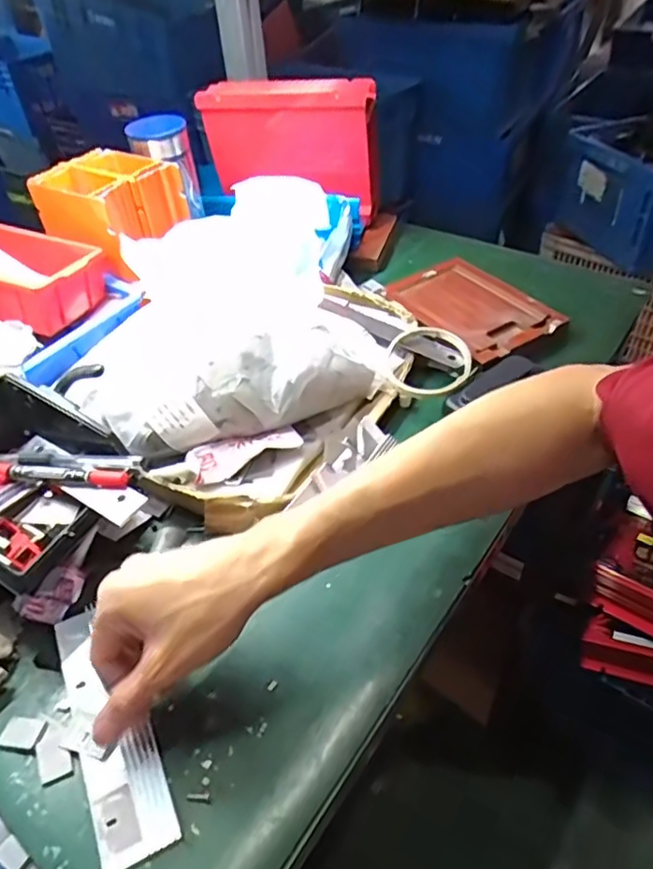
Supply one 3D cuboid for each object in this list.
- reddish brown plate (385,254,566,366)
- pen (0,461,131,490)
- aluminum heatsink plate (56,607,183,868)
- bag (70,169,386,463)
[{"bbox_3d":[0.156,-0.143,0.657,0.111,0.019,0.173,-26,48,-21],"label":"reddish brown plate"},{"bbox_3d":[-0.204,0.028,0.439,0.135,0.021,0.016,5,45,10],"label":"pen"},{"bbox_3d":[-0.134,0.176,0.374,0.042,0.009,0.163,-22,46,-17],"label":"aluminum heatsink plate"},{"bbox_3d":[-0.098,-0.122,0.577,0.273,0.116,0.284,-13,45,-9],"label":"bag"}]

